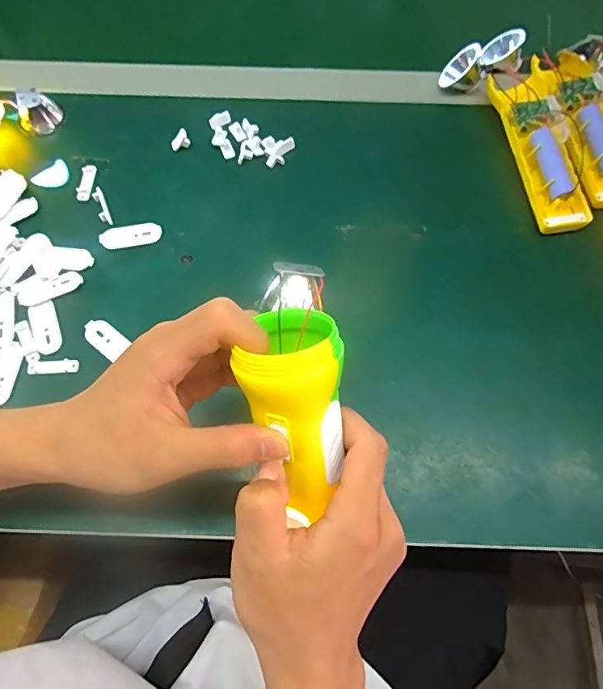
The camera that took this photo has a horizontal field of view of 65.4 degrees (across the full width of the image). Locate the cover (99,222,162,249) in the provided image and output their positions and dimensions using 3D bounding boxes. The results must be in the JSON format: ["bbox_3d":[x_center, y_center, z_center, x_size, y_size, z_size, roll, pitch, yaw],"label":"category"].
[{"bbox_3d":[-0.144,-0.092,0.395,0.050,0.004,0.018,-8,70,-5],"label":"cover"}]

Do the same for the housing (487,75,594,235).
[{"bbox_3d":[0.210,-0.172,0.408,0.046,0.025,0.155,-9,70,-5],"label":"housing"}]

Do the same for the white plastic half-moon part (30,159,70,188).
[{"bbox_3d":[-0.221,-0.150,0.419,0.022,0.005,0.033,37,72,11],"label":"white plastic half-moon part"}]

